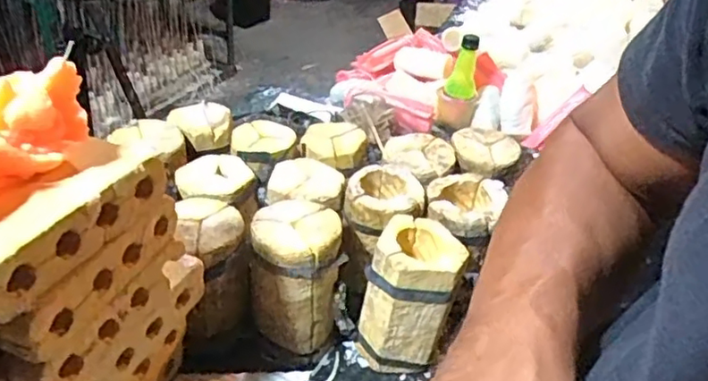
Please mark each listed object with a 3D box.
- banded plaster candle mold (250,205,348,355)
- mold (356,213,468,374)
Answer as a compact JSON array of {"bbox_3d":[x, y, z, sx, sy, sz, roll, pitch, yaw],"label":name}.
[{"bbox_3d":[-0.063,0.092,0.665,0.090,0.131,0.091,-2,36,-9],"label":"banded plaster candle mold"},{"bbox_3d":[0.061,0.116,0.664,0.090,0.154,0.093,15,37,15],"label":"mold"}]

